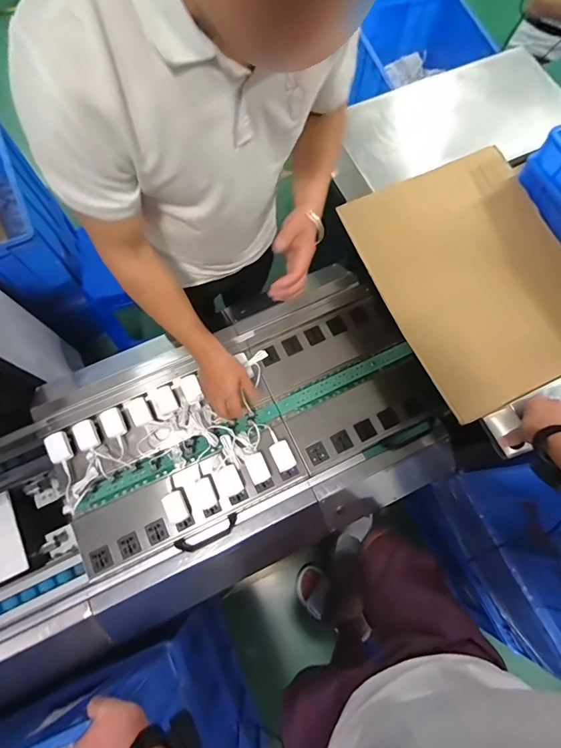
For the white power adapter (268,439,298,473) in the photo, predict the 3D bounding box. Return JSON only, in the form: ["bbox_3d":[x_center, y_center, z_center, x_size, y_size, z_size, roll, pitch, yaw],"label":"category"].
[{"bbox_3d":[0.005,0.176,0.865,0.042,0.024,0.060,-26,75,-9],"label":"white power adapter"}]

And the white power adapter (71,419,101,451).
[{"bbox_3d":[-0.413,0.131,0.859,0.041,0.020,0.060,-26,75,-9],"label":"white power adapter"}]

